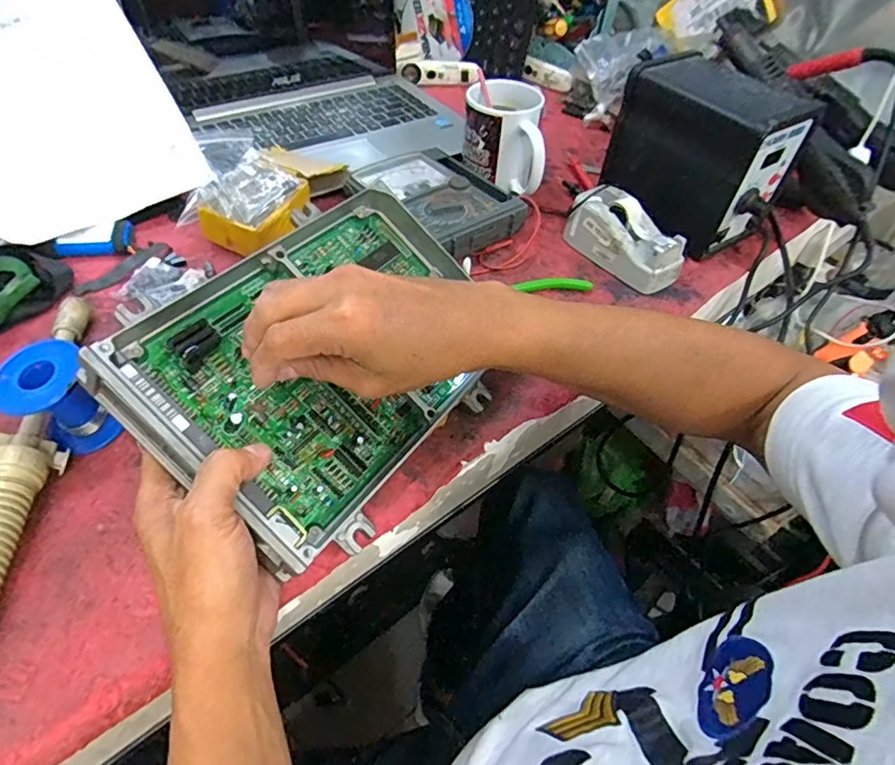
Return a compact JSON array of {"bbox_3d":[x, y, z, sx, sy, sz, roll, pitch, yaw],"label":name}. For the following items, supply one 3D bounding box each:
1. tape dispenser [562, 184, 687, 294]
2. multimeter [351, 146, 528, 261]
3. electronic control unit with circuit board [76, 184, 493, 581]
[{"bbox_3d":[0.172,-0.141,0.532,0.048,0.056,0.118,-28,57,-27],"label":"tape dispenser"},{"bbox_3d":[-0.009,-0.192,0.567,0.129,0.033,0.159,-31,59,-29],"label":"multimeter"},{"bbox_3d":[-0.070,-0.019,0.357,0.182,0.029,0.243,46,56,-4],"label":"electronic control unit with circuit board"}]

